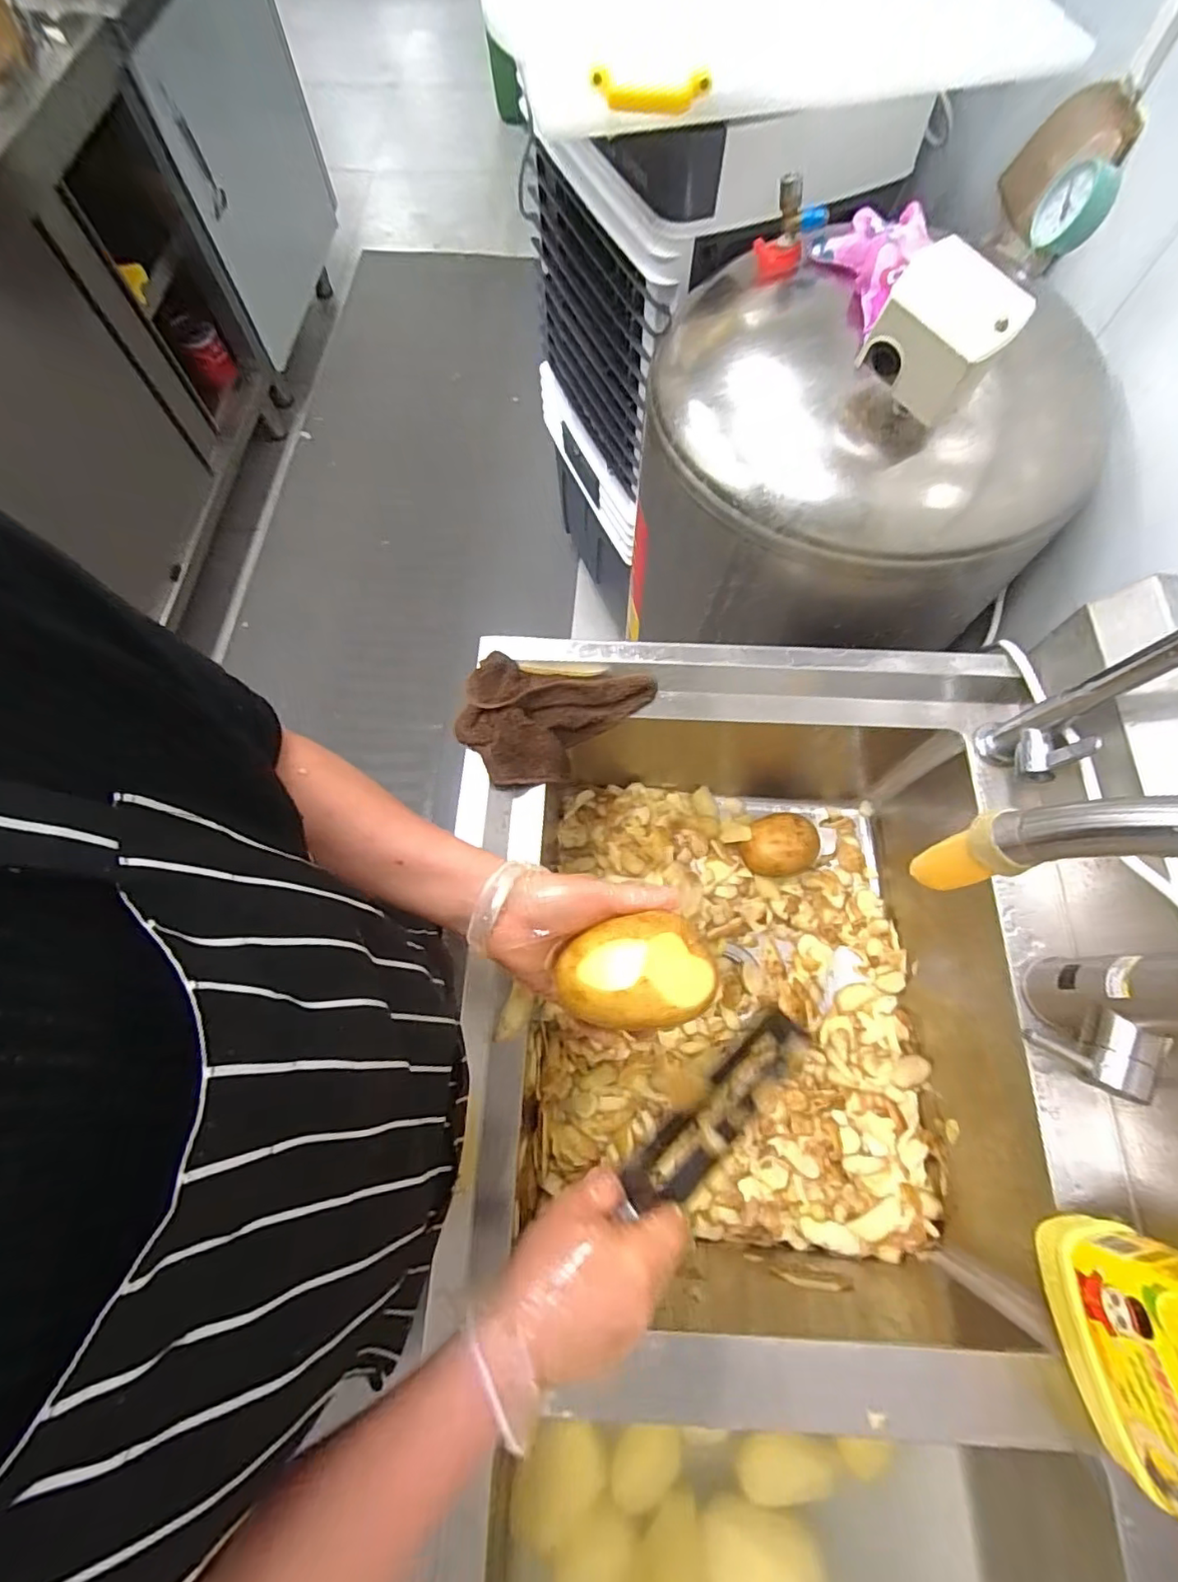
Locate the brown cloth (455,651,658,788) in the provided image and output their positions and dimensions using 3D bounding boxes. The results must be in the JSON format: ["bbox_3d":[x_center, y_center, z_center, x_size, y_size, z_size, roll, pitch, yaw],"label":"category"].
[{"bbox_3d":[-0.033,-0.061,0.578,0.181,0.062,0.135,7,70,3],"label":"brown cloth"}]

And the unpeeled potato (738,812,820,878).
[{"bbox_3d":[0.242,0.071,0.743,0.092,0.055,0.074,-20,70,-7],"label":"unpeeled potato"}]

